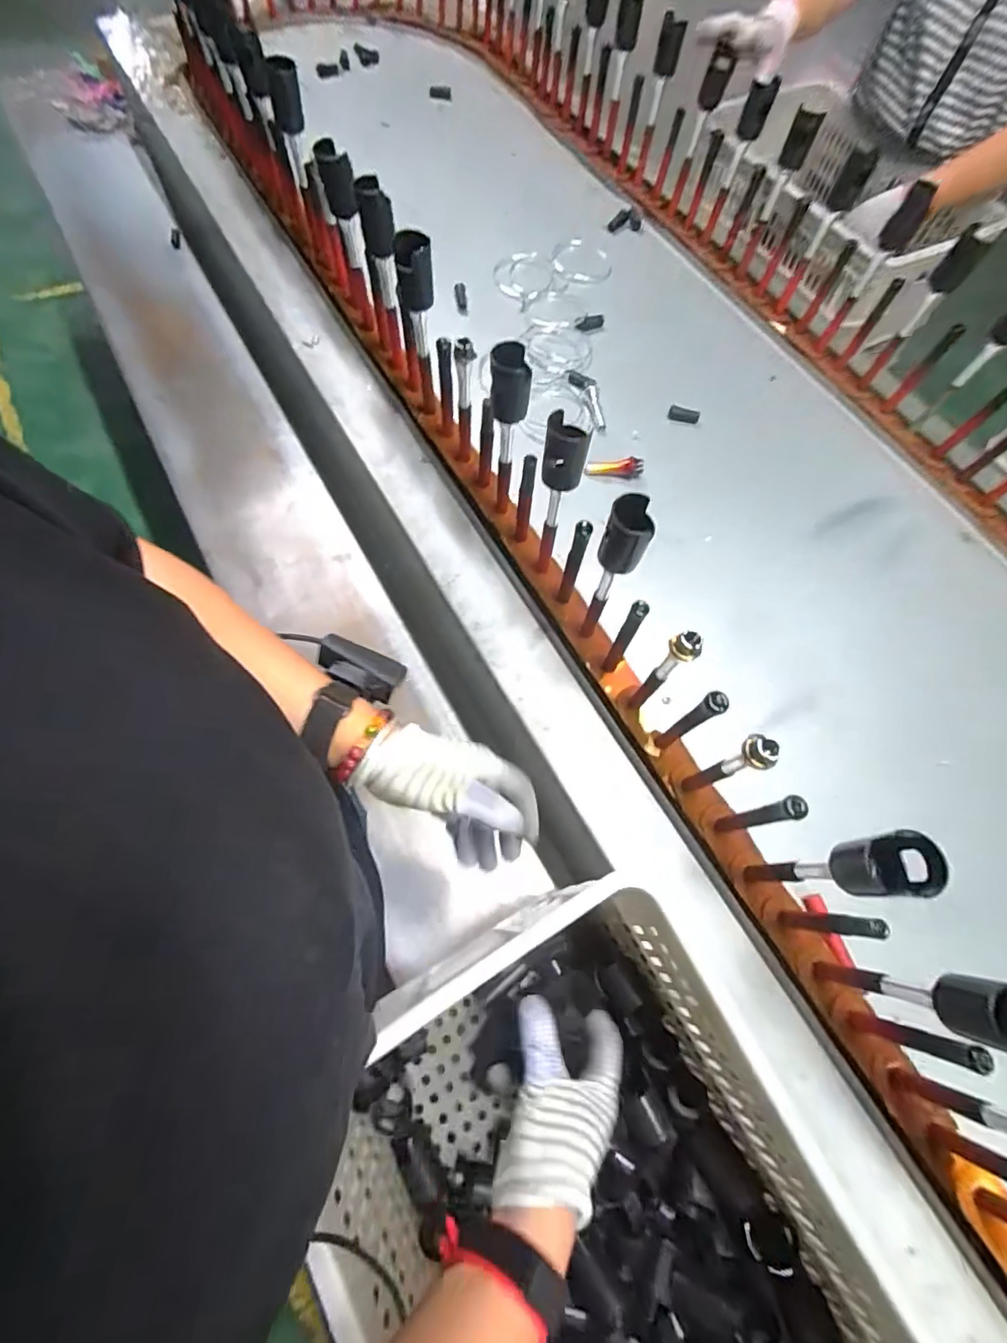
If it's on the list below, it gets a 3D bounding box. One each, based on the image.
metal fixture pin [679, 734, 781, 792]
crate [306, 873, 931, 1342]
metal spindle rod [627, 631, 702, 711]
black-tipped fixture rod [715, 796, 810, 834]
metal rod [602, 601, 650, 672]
[{"bbox_3d":[0.214,0.092,0.508,0.028,0.166,0.025,-21,71,-14],"label":"metal fixture pin"},{"bbox_3d":[0.107,0.535,0.468,0.343,0.279,0.529,-27,71,-13],"label":"crate"},{"bbox_3d":[0.163,0.003,0.546,0.026,0.172,0.029,39,69,10],"label":"metal spindle rod"},{"bbox_3d":[0.240,0.140,0.510,0.017,0.148,0.019,-12,69,-11],"label":"black-tipped fixture rod"},{"bbox_3d":[0.131,-0.037,0.579,0.017,0.136,0.022,33,68,8],"label":"metal rod"}]

